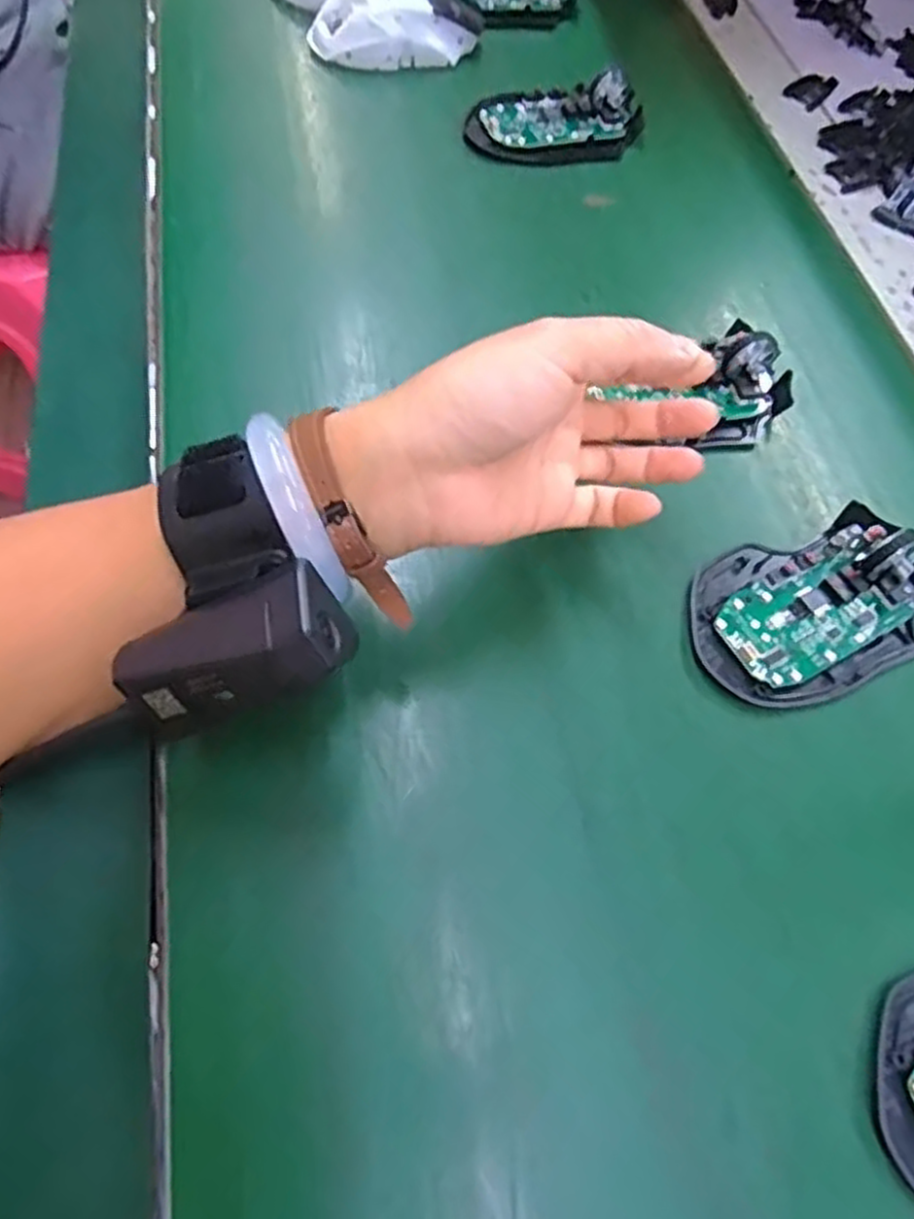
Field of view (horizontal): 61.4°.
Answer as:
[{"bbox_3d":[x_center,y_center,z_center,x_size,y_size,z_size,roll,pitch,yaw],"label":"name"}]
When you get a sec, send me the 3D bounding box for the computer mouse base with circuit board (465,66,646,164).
[{"bbox_3d":[0.063,-0.307,0.481,0.111,0.028,0.054,-3,63,-6],"label":"computer mouse base with circuit board"}]

